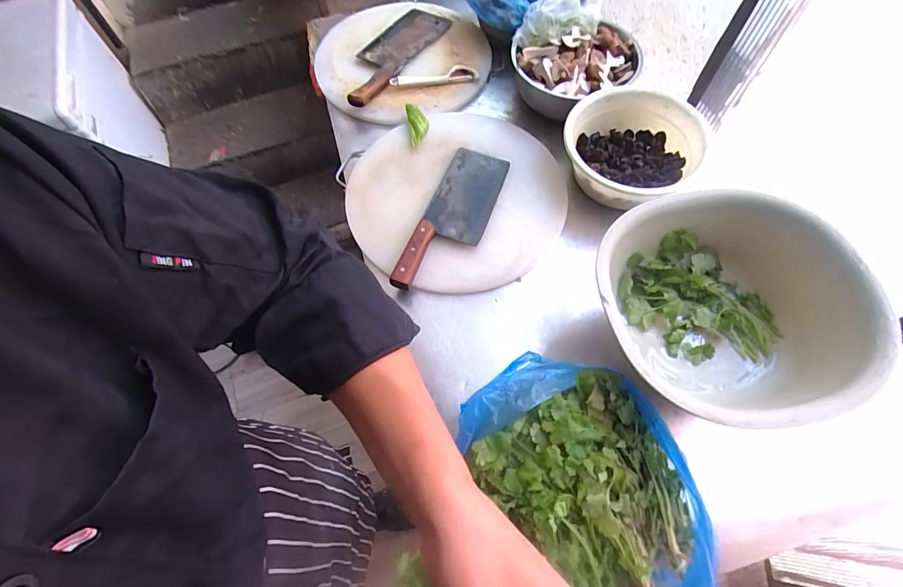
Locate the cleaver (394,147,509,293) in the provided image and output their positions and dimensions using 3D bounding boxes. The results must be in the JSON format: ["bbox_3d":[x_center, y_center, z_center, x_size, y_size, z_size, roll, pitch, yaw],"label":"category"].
[{"bbox_3d":[0.008,-0.123,0.662,0.098,0.035,0.296,18,66,10],"label":"cleaver"}]

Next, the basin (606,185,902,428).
[{"bbox_3d":[0.288,0.036,0.501,0.236,0.191,0.249,-2,64,1],"label":"basin"}]

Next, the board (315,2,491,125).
[{"bbox_3d":[-0.102,-0.493,0.859,0.359,0.040,0.365,24,63,13],"label":"board"}]

